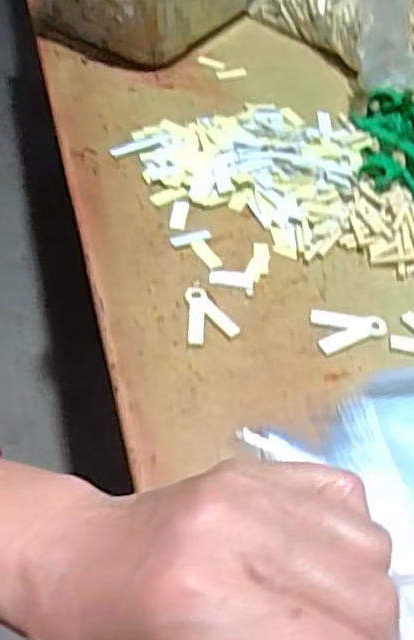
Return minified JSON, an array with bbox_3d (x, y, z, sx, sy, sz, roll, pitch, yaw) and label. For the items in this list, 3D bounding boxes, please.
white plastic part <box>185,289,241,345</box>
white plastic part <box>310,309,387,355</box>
[{"bbox_3d":[0.002,-0.004,0.407,0.030,0.004,0.044,-1,49,-4],"label":"white plastic part"},{"bbox_3d":[0.088,0.005,0.407,0.044,0.004,0.031,-6,49,-8],"label":"white plastic part"}]

